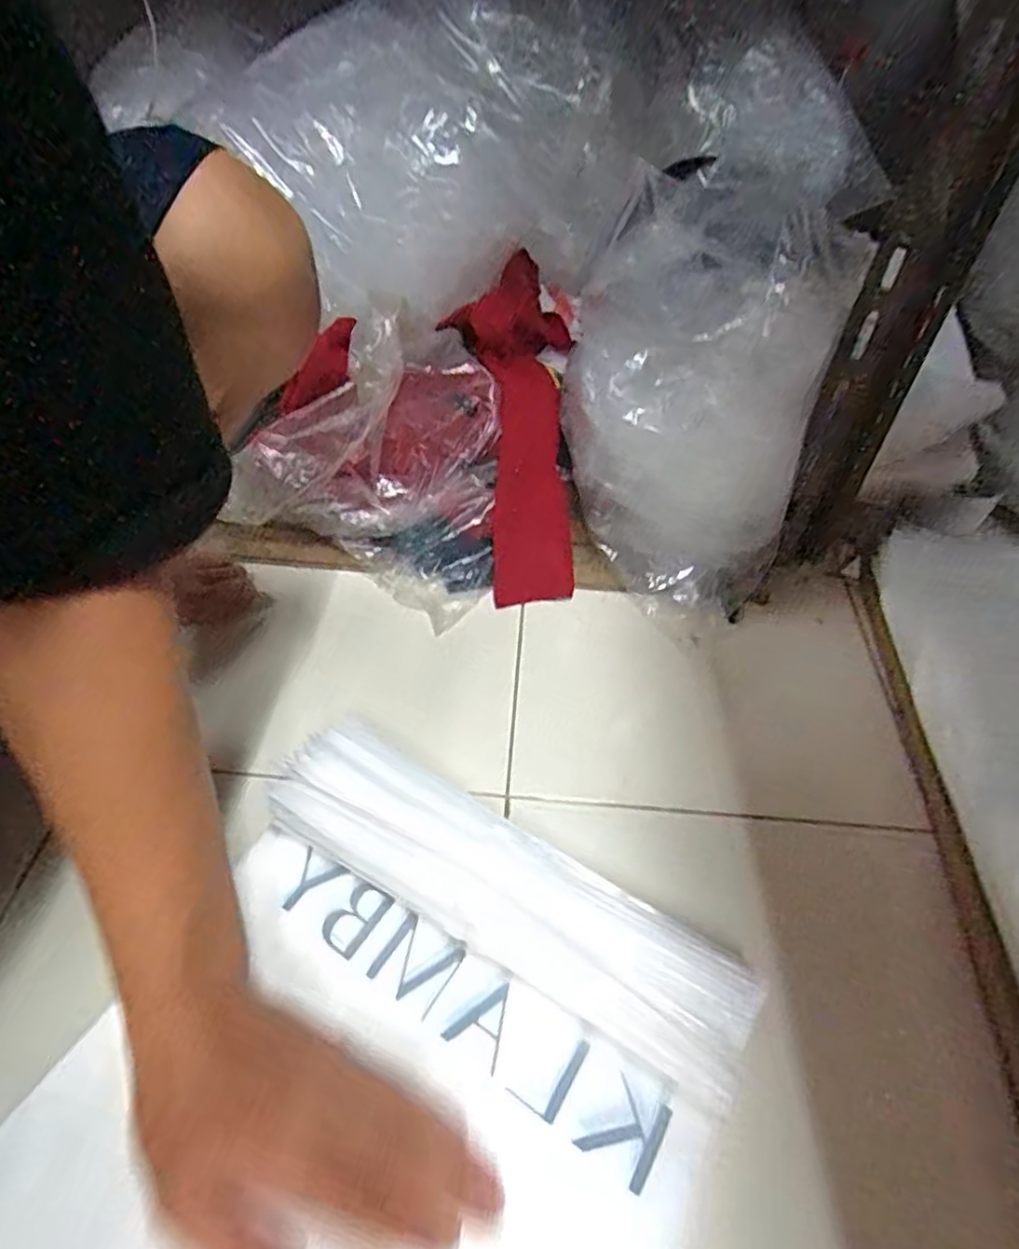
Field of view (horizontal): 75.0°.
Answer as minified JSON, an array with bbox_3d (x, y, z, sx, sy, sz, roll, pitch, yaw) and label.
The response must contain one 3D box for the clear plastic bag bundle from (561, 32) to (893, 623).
[{"bbox_3d":[0.132,-0.159,0.526,0.199,0.290,0.139,13,49,9],"label":"clear plastic bag bundle"}]

